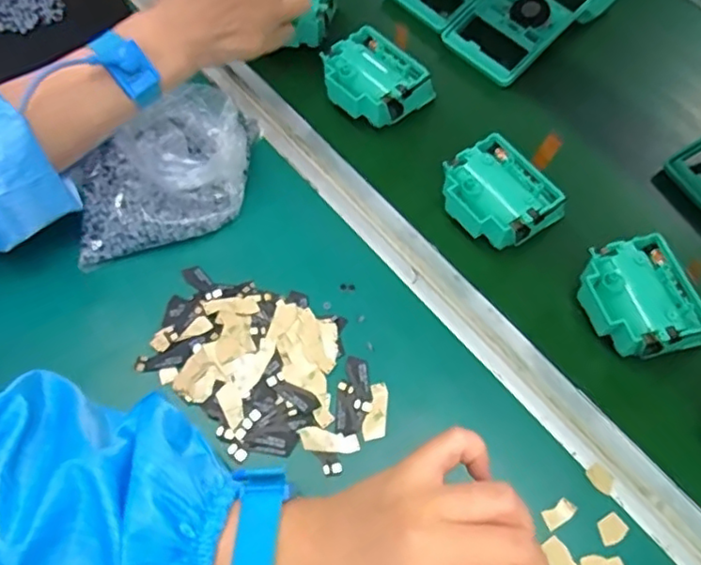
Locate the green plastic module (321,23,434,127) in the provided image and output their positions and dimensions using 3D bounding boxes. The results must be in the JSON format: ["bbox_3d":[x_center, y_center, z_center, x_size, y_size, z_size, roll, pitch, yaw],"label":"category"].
[{"bbox_3d":[0.018,-0.165,0.512,0.069,0.041,0.075,-40,69,-20],"label":"green plastic module"}]

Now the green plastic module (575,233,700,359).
[{"bbox_3d":[0.192,0.015,0.420,0.068,0.041,0.076,-12,62,-8],"label":"green plastic module"}]

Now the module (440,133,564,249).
[{"bbox_3d":[0.108,-0.062,0.460,0.069,0.044,0.075,-34,67,-18],"label":"module"}]

